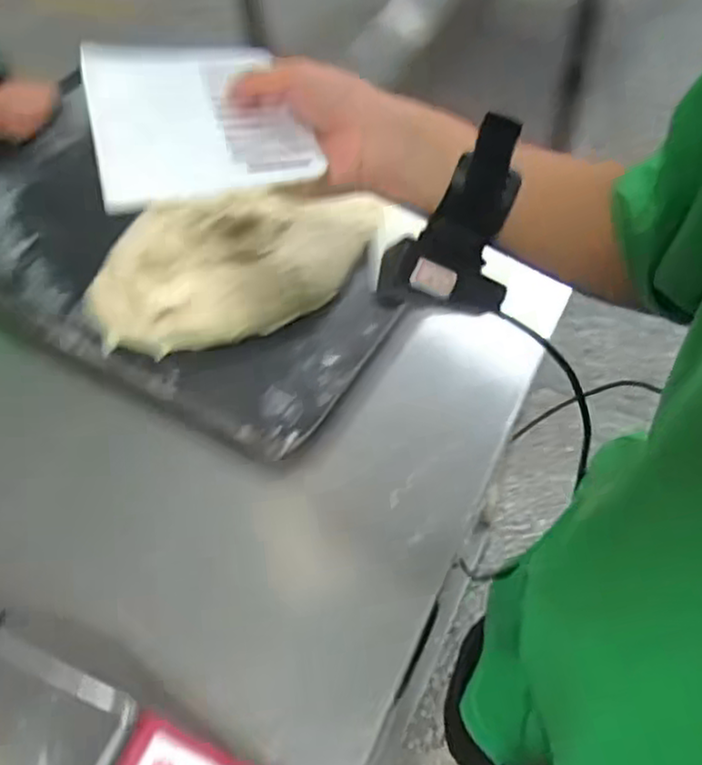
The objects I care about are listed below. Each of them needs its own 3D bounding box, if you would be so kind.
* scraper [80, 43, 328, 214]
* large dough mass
[{"bbox_3d":[-0.092,-0.155,0.412,0.109,0.020,0.153,-14,53,-14],"label":"scraper"},{"bbox_3d":[-0.111,-0.118,0.699,0.291,0.087,0.140,-10,55,-4],"label":"large dough mass"}]

